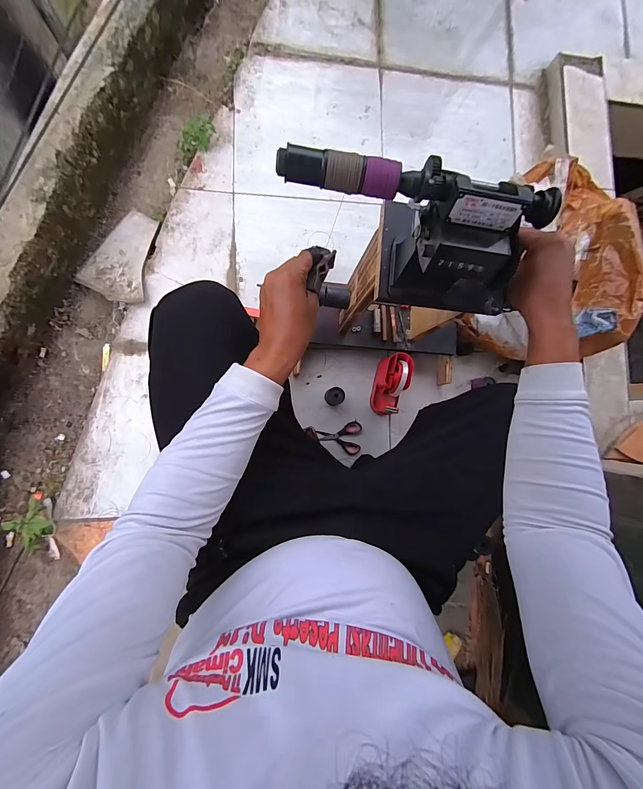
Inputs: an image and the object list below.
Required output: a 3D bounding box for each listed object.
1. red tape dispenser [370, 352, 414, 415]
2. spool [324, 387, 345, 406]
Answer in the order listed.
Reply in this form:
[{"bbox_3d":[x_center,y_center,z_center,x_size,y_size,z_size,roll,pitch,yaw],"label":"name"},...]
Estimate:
[{"bbox_3d":[0.176,-0.024,0.829,0.071,0.100,0.151,15,85,-7],"label":"red tape dispenser"},{"bbox_3d":[0.031,0.006,0.835,0.046,0.047,0.044,0,87,-8],"label":"spool"}]

